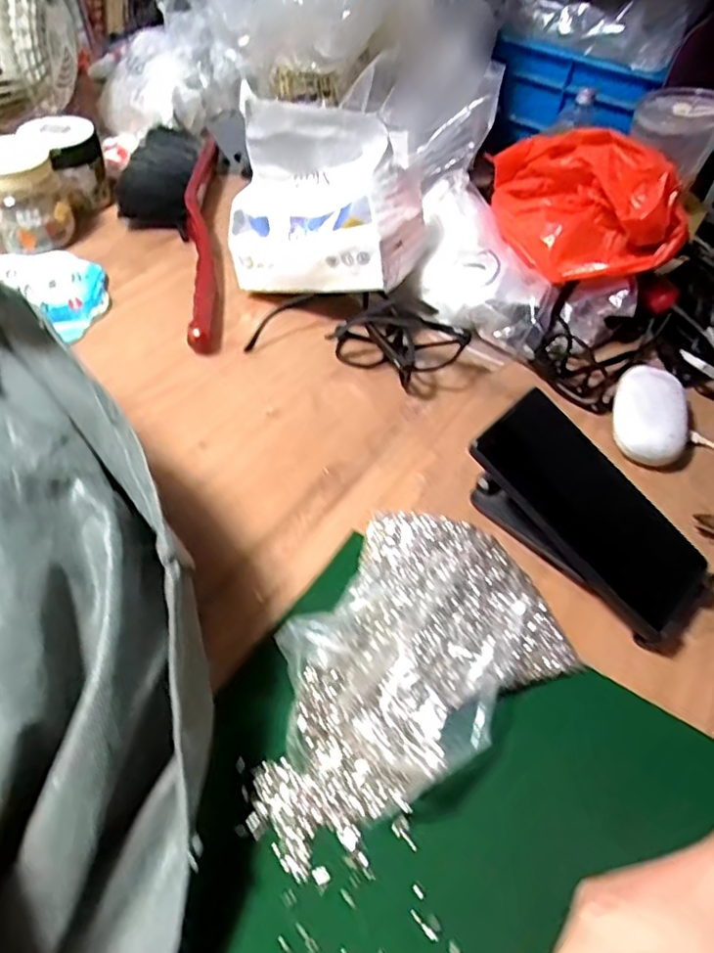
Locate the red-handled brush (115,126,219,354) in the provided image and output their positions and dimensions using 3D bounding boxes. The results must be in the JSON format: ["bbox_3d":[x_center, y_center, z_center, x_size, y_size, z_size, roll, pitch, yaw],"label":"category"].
[{"bbox_3d":[-0.198,-0.268,0.630,0.103,0.041,0.394,-3,50,-9],"label":"red-handled brush"}]

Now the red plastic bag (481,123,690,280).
[{"bbox_3d":[0.191,-0.240,0.526,0.059,0.105,0.176,-29,59,-25],"label":"red plastic bag"}]

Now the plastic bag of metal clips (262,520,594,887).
[{"bbox_3d":[0.019,0.102,0.346,0.195,0.040,0.129,-29,58,-27],"label":"plastic bag of metal clips"}]

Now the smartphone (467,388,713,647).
[{"bbox_3d":[0.144,0.033,0.407,0.167,0.071,0.080,45,57,7],"label":"smartphone"}]

